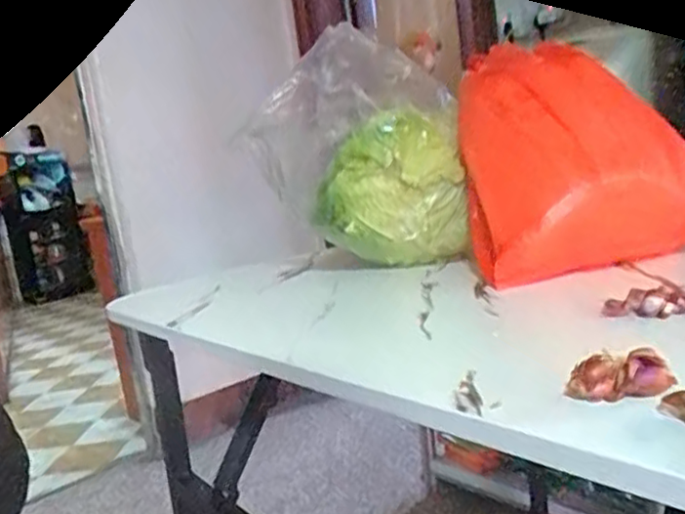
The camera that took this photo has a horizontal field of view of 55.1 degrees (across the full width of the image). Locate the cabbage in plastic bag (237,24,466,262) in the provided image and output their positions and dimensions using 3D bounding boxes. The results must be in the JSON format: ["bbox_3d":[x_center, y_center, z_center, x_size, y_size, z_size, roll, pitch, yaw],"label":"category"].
[{"bbox_3d":[0.019,-0.104,0.713,0.204,0.232,0.126,-14,10,-35],"label":"cabbage in plastic bag"}]

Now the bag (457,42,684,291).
[{"bbox_3d":[0.231,-0.094,0.631,0.220,0.200,0.250,-7,8,10],"label":"bag"}]

